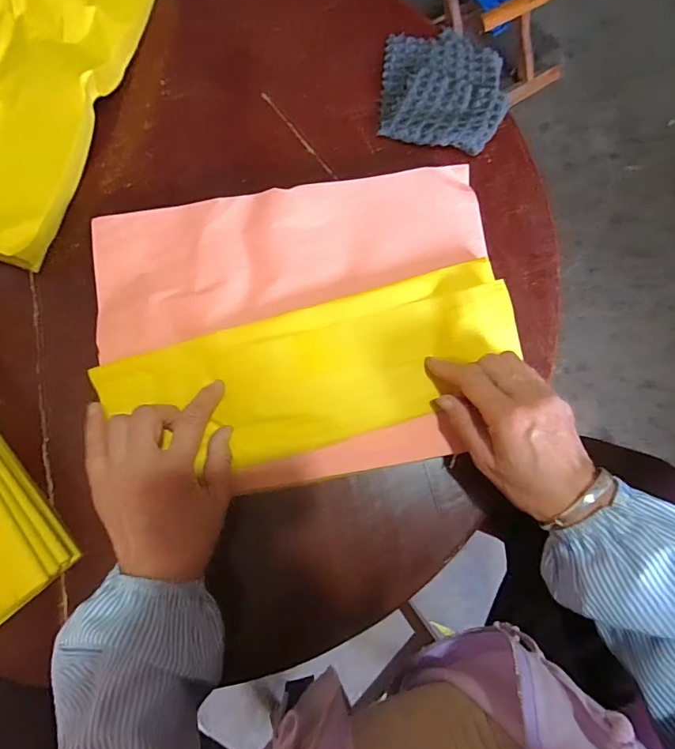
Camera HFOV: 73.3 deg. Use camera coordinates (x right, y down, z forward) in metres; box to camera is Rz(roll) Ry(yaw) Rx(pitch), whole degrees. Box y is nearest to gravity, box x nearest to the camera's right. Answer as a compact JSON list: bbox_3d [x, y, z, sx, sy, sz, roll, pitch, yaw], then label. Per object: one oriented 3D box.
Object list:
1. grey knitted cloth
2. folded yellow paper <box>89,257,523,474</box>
[{"bbox_3d":[0.108,-0.293,0.462,0.121,0.020,0.131,5,80,-2],"label":"grey knitted cloth"},{"bbox_3d":[-0.015,-0.001,0.389,0.341,0.018,0.116,-17,88,-4],"label":"folded yellow paper"}]

